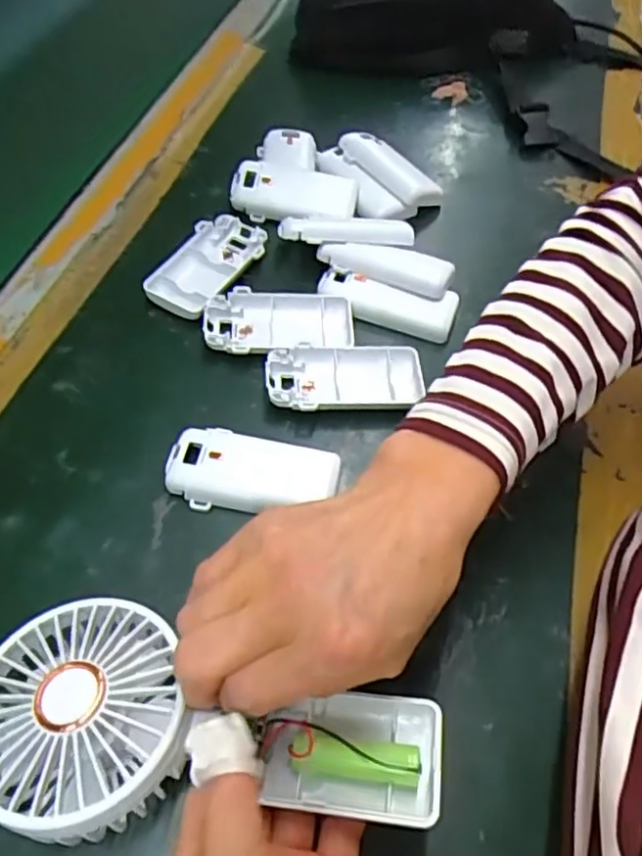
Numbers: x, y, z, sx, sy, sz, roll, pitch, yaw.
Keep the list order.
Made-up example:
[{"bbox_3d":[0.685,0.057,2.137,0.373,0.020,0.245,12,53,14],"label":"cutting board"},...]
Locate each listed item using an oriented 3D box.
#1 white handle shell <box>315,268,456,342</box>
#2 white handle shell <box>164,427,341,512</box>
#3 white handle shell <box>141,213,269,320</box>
[{"bbox_3d":[0.044,-0.084,0.451,0.093,0.016,0.033,12,54,3],"label":"white handle shell"},{"bbox_3d":[-0.038,0.026,0.369,0.091,0.018,0.043,10,54,2],"label":"white handle shell"},{"bbox_3d":[-0.077,-0.112,0.465,0.051,0.018,0.092,21,55,10],"label":"white handle shell"}]

